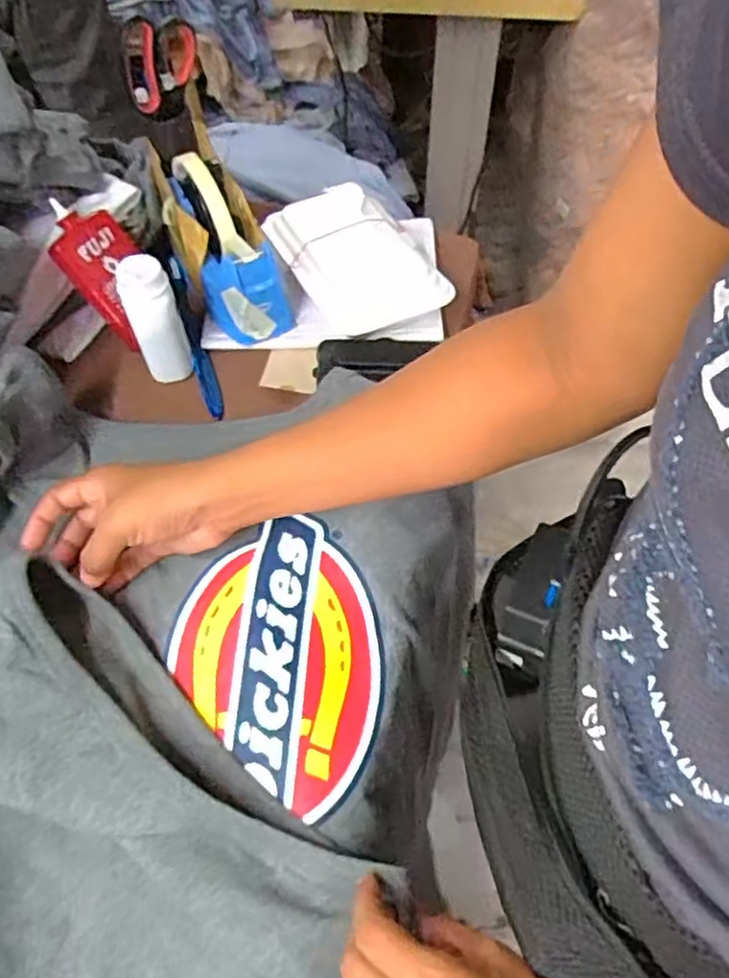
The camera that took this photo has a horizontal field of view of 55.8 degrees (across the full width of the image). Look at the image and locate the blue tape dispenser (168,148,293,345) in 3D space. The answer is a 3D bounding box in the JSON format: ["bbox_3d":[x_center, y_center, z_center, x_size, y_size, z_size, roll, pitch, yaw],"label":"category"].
[{"bbox_3d":[-0.109,-0.197,0.556,0.063,0.067,0.155,-25,94,-14],"label":"blue tape dispenser"}]

